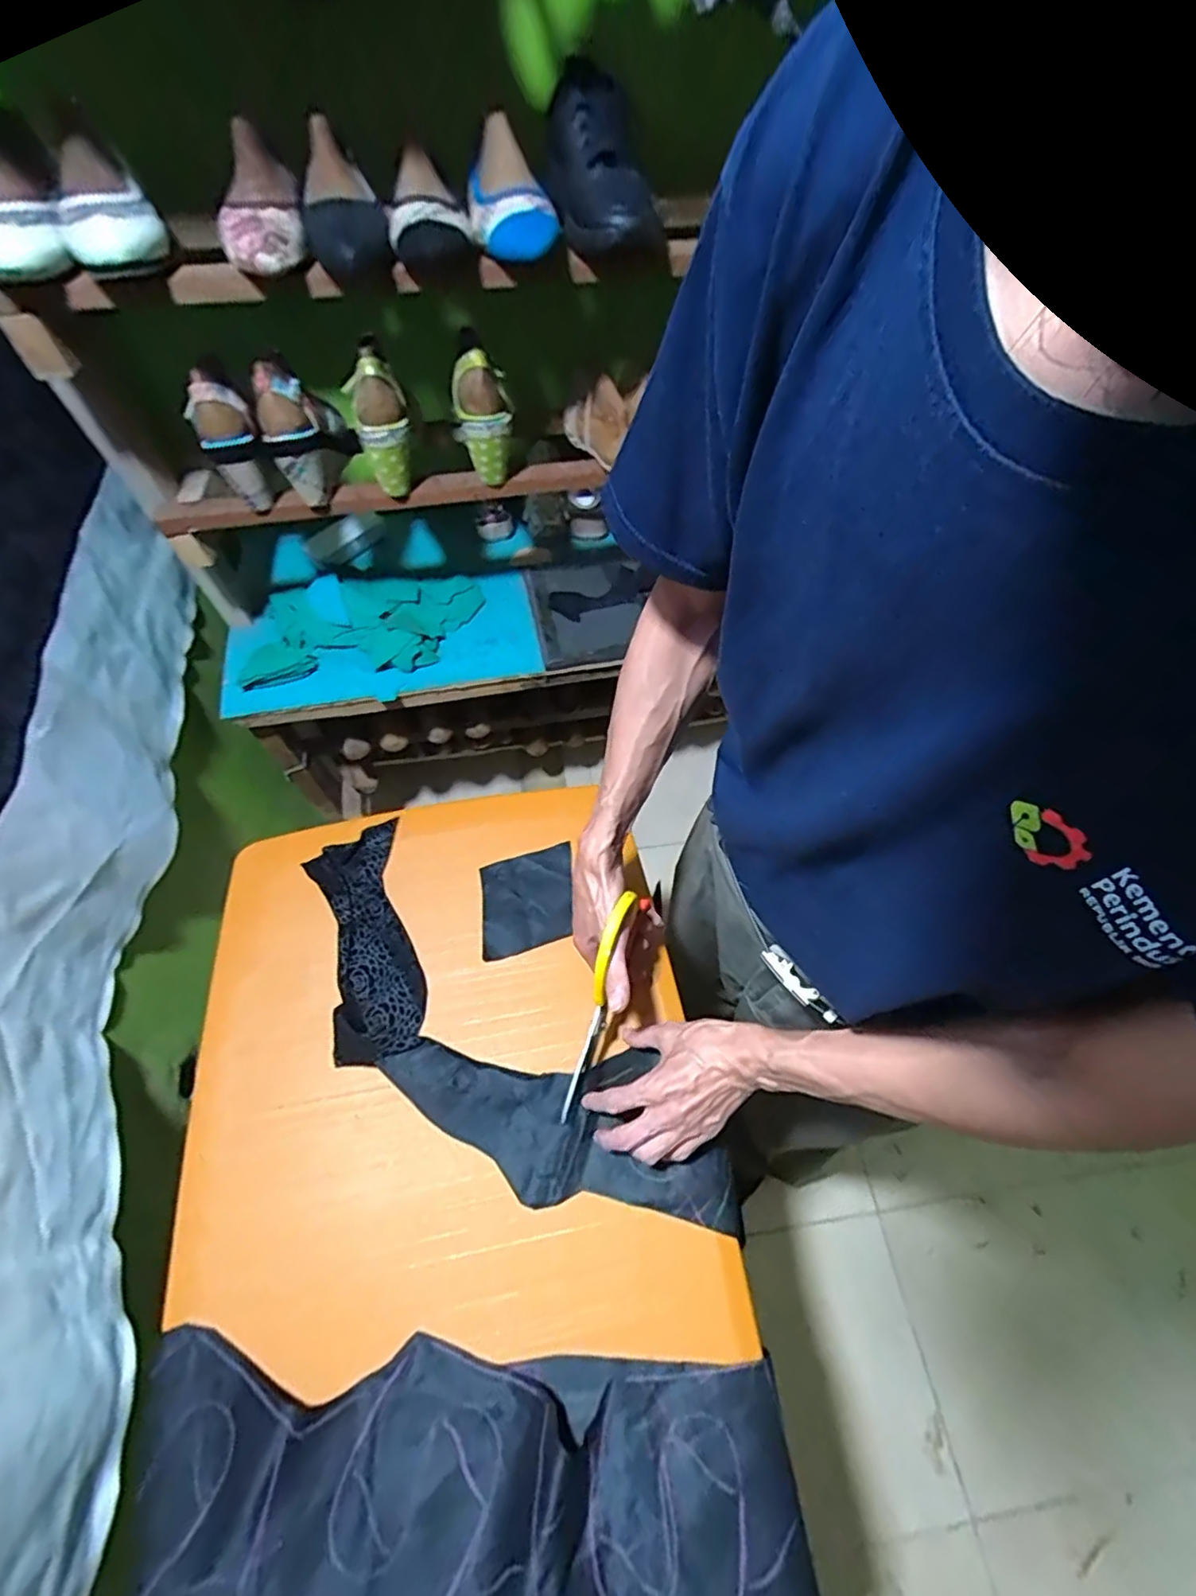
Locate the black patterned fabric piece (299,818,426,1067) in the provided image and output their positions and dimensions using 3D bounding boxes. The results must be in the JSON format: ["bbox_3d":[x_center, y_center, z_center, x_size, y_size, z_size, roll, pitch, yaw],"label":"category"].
[{"bbox_3d":[-0.252,0.146,0.653,0.093,0.032,0.262,-16,61,-10],"label":"black patterned fabric piece"}]

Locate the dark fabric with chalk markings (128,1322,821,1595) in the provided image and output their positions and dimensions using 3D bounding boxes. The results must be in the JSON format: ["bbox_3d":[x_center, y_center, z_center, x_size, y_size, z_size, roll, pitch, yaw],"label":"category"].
[{"bbox_3d":[-0.099,0.524,0.439,0.501,0.049,0.221,-3,60,-2],"label":"dark fabric with chalk markings"}]

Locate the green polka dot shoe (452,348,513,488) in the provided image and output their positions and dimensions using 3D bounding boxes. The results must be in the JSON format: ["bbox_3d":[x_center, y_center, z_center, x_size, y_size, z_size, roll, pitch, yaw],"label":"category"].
[{"bbox_3d":[-0.148,-0.490,0.785,0.073,0.137,0.070,-5,60,-3],"label":"green polka dot shoe"}]

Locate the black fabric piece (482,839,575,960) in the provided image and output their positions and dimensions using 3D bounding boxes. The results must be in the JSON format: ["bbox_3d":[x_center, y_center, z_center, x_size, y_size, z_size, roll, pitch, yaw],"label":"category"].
[{"bbox_3d":[-0.081,0.114,0.686,0.099,0.004,0.122,-9,57,0],"label":"black fabric piece"}]

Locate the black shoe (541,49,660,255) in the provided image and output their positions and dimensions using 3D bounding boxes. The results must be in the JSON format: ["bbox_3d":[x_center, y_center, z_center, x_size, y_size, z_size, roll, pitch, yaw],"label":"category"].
[{"bbox_3d":[-0.006,-0.677,0.640,0.084,0.075,0.210,-18,84,-11],"label":"black shoe"}]

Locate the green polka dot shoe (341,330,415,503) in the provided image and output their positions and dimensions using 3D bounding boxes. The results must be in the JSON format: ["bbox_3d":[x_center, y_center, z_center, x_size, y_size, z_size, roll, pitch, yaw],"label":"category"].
[{"bbox_3d":[-0.273,-0.471,0.762,0.068,0.169,0.070,-7,34,-4],"label":"green polka dot shoe"}]

